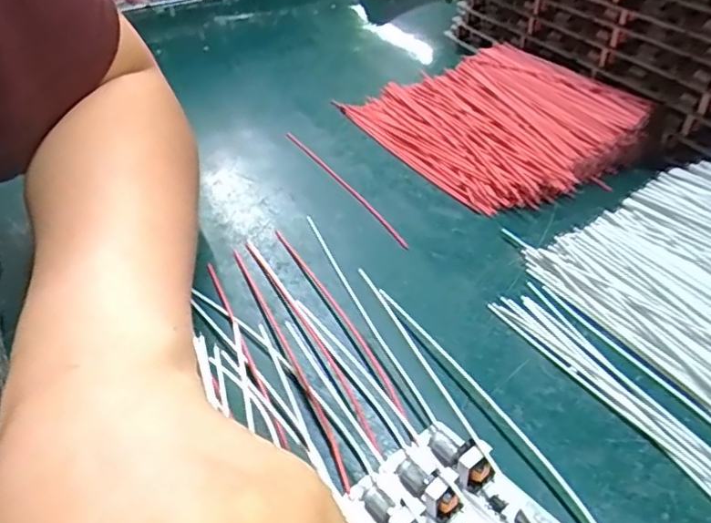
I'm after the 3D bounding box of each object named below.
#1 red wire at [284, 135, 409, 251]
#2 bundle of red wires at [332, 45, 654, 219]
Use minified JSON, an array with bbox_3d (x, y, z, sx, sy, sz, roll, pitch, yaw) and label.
[{"bbox_3d":[-0.008,-0.046,0.340,0.006,0.004,0.141,-22,41,-20],"label":"red wire"},{"bbox_3d":[0.083,-0.090,0.366,0.121,0.027,0.153,-23,43,-20],"label":"bundle of red wires"}]

